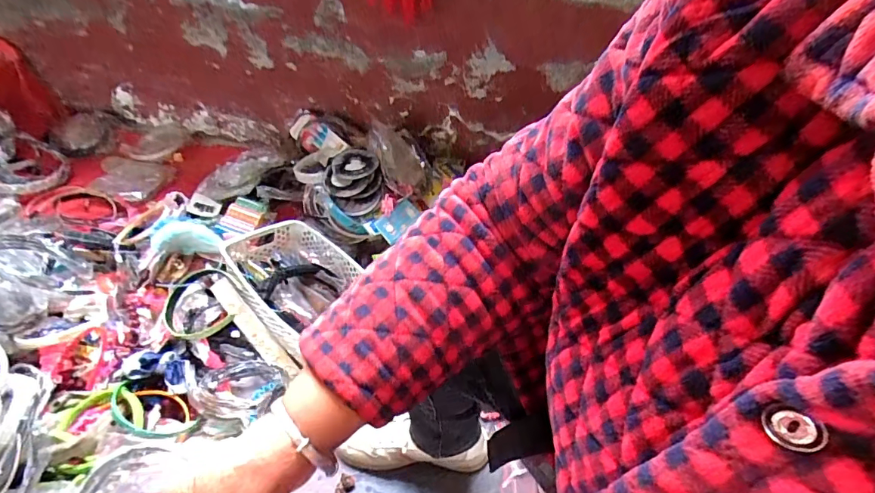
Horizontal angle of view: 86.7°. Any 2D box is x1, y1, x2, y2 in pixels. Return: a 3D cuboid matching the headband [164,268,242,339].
[{"bbox_3d":[-0.420,0.097,0.825,0.132,0.032,0.132,3,44,-3],"label":"headband"}]

